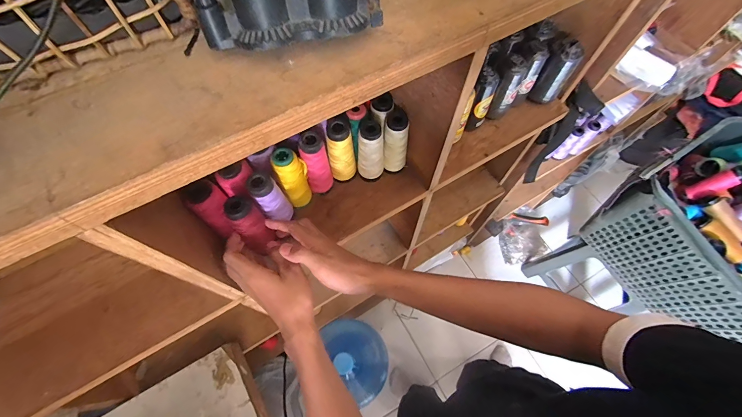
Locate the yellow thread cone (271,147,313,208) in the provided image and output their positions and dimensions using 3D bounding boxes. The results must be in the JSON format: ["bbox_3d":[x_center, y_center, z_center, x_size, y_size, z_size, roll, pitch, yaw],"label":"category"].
[{"bbox_3d":[-0.110,-0.043,0.452,0.040,0.110,0.033,-21,67,-10],"label":"yellow thread cone"}]

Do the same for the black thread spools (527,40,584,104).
[{"bbox_3d":[0.326,-0.233,0.556,0.034,0.124,0.040,-41,71,-17],"label":"black thread spools"}]

